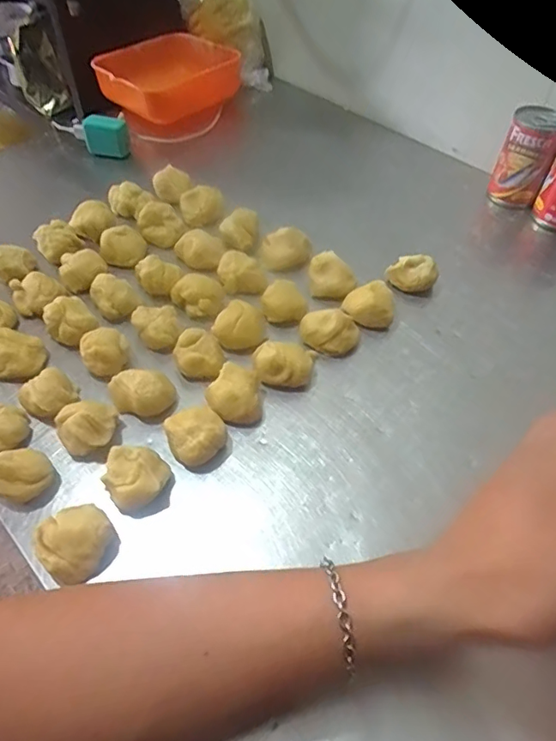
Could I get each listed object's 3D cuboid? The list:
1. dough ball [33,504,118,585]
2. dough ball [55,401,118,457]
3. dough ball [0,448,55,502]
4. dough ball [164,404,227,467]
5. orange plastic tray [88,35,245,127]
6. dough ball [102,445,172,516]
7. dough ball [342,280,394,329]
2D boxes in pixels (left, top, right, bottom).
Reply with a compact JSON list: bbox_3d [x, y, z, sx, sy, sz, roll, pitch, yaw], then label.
[{"bbox_3d":[-0.123,0.106,0.327,0.042,0.027,0.040,1,50,-1],"label":"dough ball"},{"bbox_3d":[-0.135,0.041,0.374,0.038,0.031,0.033,-3,50,-4],"label":"dough ball"},{"bbox_3d":[-0.171,0.069,0.354,0.032,0.030,0.036,34,57,24],"label":"dough ball"},{"bbox_3d":[-0.056,0.048,0.374,0.039,0.032,0.035,-9,51,-9],"label":"dough ball"},{"bbox_3d":[-0.139,-0.384,0.692,0.165,0.047,0.124,-34,58,-26],"label":"orange plastic tray"},{"bbox_3d":[-0.094,0.070,0.353,0.039,0.025,0.037,1,50,-1],"label":"dough ball"},{"bbox_3d":[0.078,-0.055,0.457,0.040,0.030,0.032,-3,50,-4],"label":"dough ball"}]

